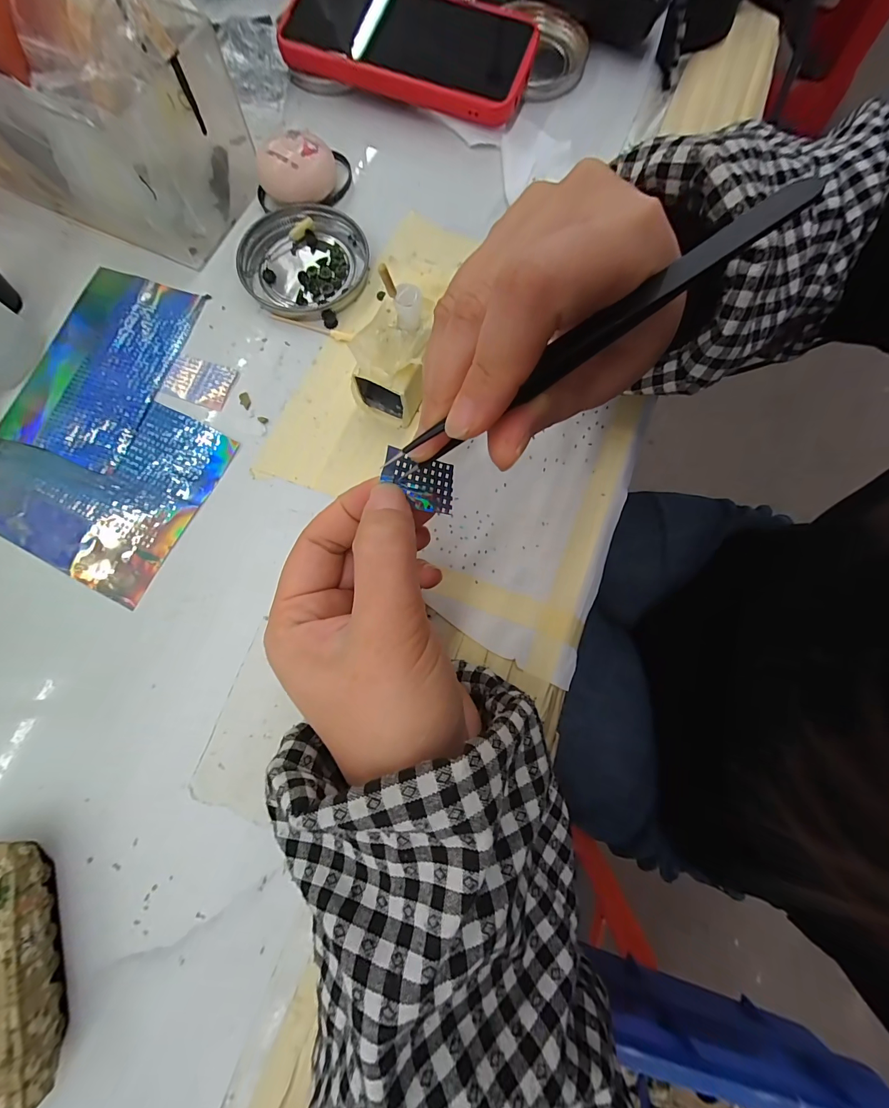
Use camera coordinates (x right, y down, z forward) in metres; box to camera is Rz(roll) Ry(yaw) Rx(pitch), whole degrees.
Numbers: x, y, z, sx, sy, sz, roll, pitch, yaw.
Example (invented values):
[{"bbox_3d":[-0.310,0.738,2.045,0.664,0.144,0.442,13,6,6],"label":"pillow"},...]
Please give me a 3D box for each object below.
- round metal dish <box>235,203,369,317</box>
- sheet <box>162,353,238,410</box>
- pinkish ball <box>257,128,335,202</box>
[{"bbox_3d":[-0.089,-0.185,0.246,0.073,0.009,0.076,0,79,-1],"label":"round metal dish"},{"bbox_3d":[-0.146,-0.103,0.232,0.040,0.004,0.028,20,79,3],"label":"sheet"},{"bbox_3d":[-0.093,-0.242,0.248,0.047,0.023,0.033,-17,79,-5],"label":"pinkish ball"}]

